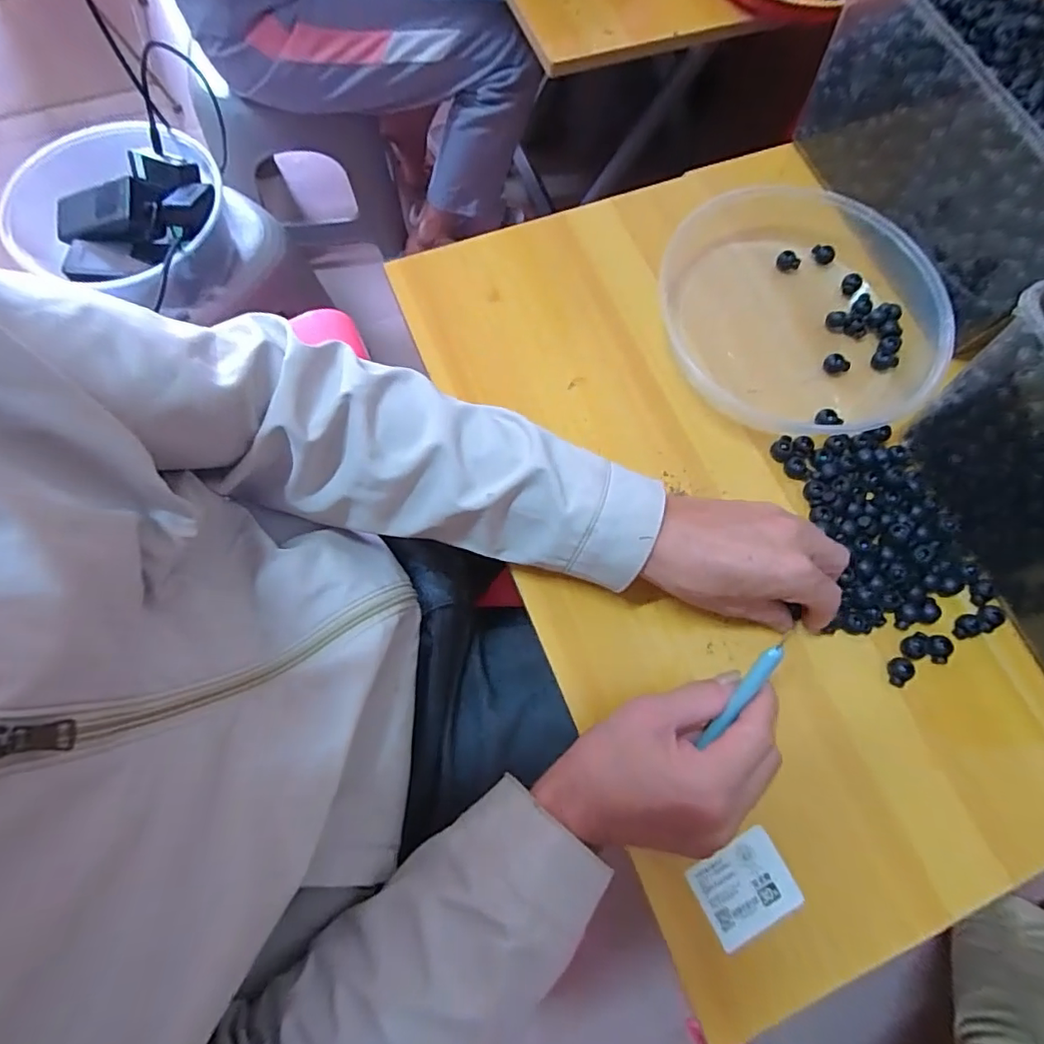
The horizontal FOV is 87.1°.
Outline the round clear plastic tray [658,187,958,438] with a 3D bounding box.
[{"bbox_3d":[0.237,-0.175,0.453,0.227,0.039,0.234,8,72,0],"label":"round clear plastic tray"}]

